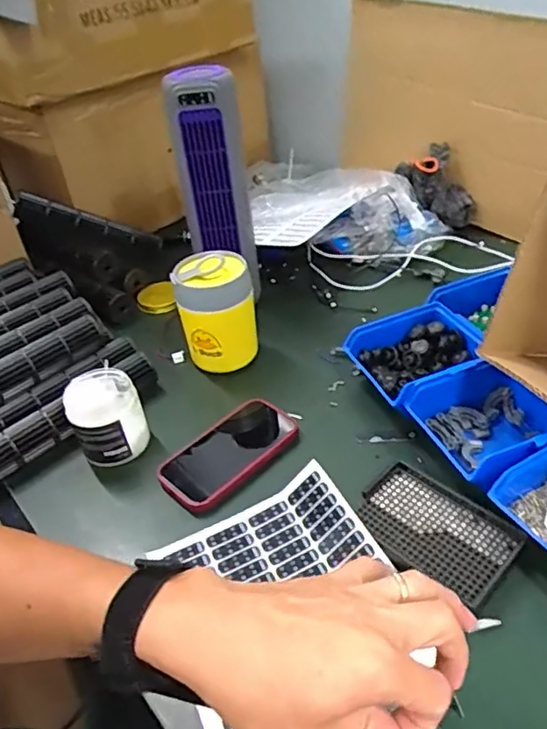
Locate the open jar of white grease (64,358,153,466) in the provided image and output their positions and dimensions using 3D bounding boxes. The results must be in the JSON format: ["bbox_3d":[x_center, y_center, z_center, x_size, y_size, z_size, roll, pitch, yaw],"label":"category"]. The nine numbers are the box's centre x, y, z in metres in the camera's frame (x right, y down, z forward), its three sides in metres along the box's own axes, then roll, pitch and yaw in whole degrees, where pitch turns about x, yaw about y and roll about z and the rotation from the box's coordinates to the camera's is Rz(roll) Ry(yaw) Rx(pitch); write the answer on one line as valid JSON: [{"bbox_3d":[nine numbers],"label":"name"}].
[{"bbox_3d":[-0.181,0.058,0.634,0.075,0.076,0.077,-17,40,-12],"label":"open jar of white grease"}]

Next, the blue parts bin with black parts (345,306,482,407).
[{"bbox_3d":[0.169,-0.002,0.661,0.143,0.069,0.125,-15,39,-10],"label":"blue parts bin with black parts"}]

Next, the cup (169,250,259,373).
[{"bbox_3d":[-0.067,-0.057,0.719,0.086,0.137,0.086,-4,39,3],"label":"cup"}]

